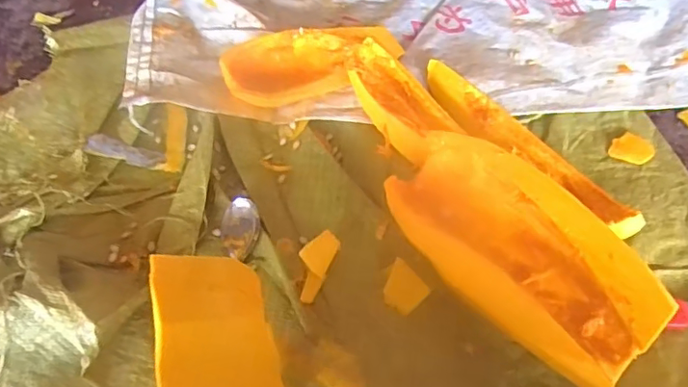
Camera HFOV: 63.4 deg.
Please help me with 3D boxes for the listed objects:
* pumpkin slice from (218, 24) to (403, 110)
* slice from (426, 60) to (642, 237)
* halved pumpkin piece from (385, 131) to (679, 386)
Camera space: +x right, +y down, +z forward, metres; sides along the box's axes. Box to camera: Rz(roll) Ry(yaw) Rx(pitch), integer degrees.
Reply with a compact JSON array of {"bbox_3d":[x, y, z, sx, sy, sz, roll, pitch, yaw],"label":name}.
[{"bbox_3d":[-0.037,-0.162,0.697,0.224,0.038,0.096,-14,56,-13],"label":"pumpkin slice"},{"bbox_3d":[0.197,-0.055,0.627,0.064,0.031,0.295,-34,61,-27],"label":"slice"},{"bbox_3d":[0.155,0.050,0.514,0.101,0.085,0.261,-32,60,-25],"label":"halved pumpkin piece"}]

